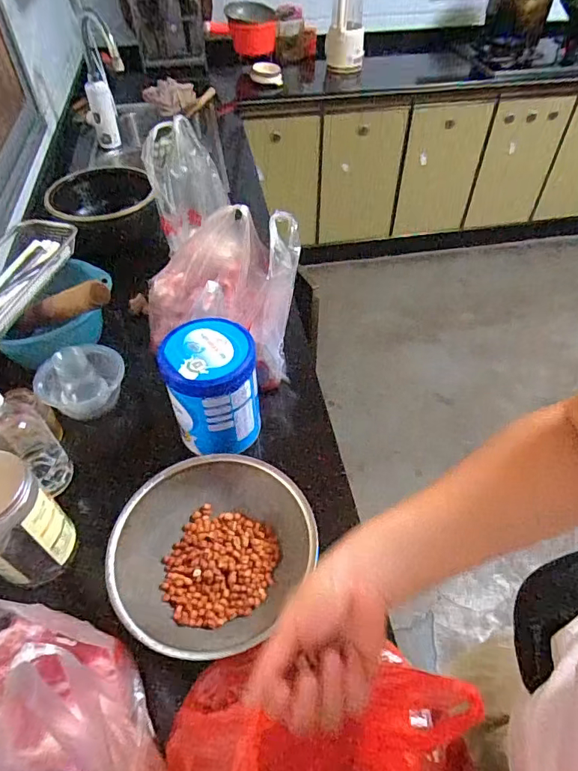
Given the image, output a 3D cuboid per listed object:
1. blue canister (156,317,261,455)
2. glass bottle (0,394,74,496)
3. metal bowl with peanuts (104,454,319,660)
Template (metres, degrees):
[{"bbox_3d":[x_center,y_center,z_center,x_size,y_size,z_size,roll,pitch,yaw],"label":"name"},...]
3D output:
[{"bbox_3d":[-0.108,0.005,0.699,0.125,0.158,0.122,-17,51,-12],"label":"blue canister"},{"bbox_3d":[-0.358,0.073,0.653,0.062,0.184,0.075,-34,56,-24],"label":"glass bottle"},{"bbox_3d":[-0.100,0.202,0.598,0.237,0.063,0.245,25,55,22],"label":"metal bowl with peanuts"}]

